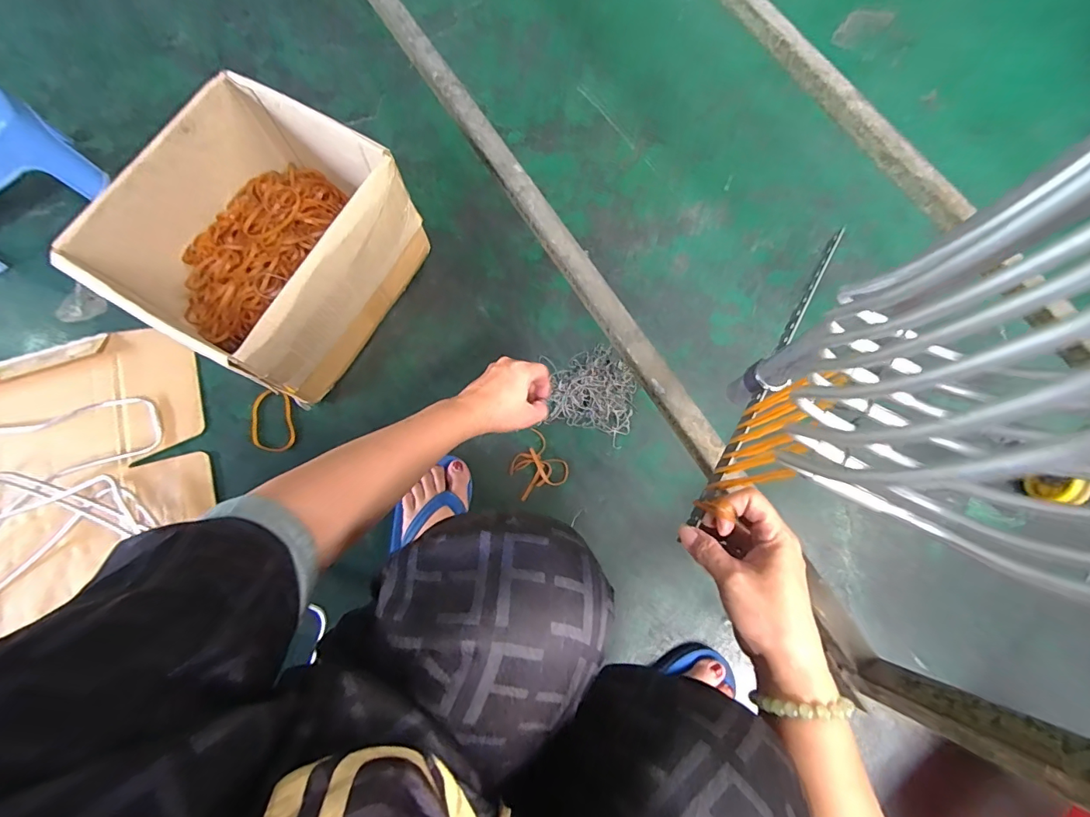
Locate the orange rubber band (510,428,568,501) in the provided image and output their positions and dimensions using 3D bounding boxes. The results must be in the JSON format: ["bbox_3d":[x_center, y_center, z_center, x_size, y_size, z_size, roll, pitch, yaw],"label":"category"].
[{"bbox_3d":[-0.014,0.077,0.656,0.075,0.013,0.084,-24,77,-6],"label":"orange rubber band"}]

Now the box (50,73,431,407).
[{"bbox_3d":[-0.366,-0.214,0.621,0.275,0.192,0.311,29,77,7],"label":"box"}]

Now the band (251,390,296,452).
[{"bbox_3d":[-0.395,0.018,0.666,0.062,0.007,0.089,-10,83,1],"label":"band"}]

